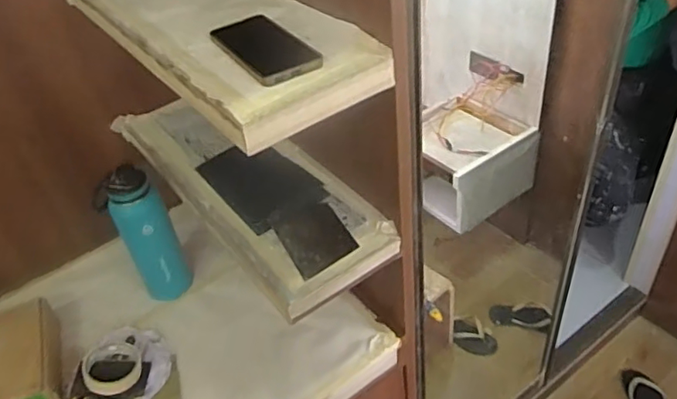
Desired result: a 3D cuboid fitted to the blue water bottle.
[{"bbox_3d":[-0.350,0.067,1.042,0.102,0.279,0.080,-26,44,-20],"label":"blue water bottle"}]

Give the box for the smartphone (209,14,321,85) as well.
[{"bbox_3d":[-0.090,-0.184,0.690,0.078,0.013,0.174,-27,44,-21],"label":"smartphone"}]

